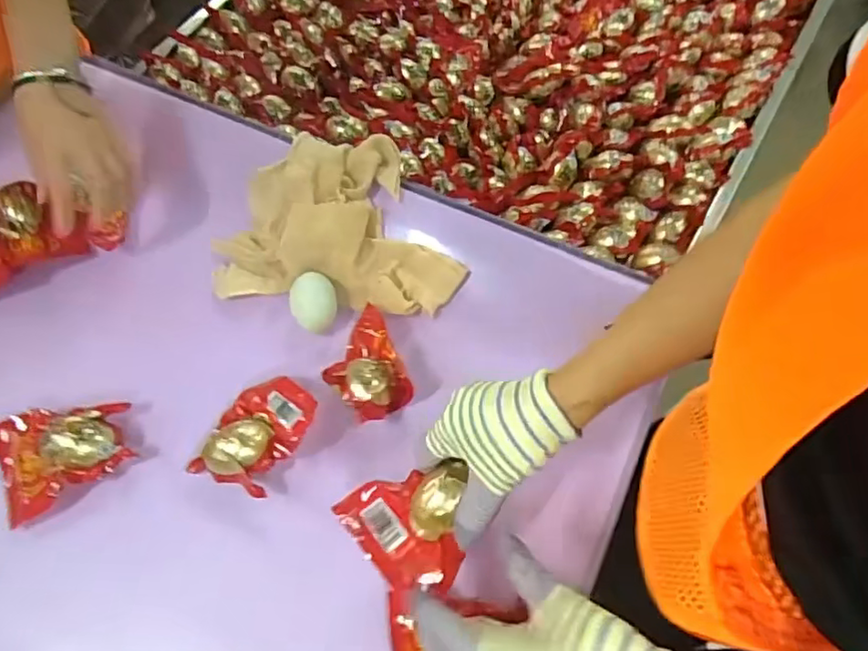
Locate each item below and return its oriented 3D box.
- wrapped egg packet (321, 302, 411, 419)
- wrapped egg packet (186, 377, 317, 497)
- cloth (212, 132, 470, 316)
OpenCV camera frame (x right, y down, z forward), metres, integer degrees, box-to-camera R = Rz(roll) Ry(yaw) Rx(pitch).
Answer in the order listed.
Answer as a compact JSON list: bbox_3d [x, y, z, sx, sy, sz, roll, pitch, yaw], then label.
[{"bbox_3d":[-0.064,0.032,0.551,0.066,0.045,0.103,-22,66,-10],"label":"wrapped egg packet"},{"bbox_3d":[-0.151,0.092,0.523,0.073,0.033,0.101,32,69,15],"label":"wrapped egg packet"},{"bbox_3d":[-0.091,-0.105,0.617,0.241,0.056,0.181,6,65,3],"label":"cloth"}]

